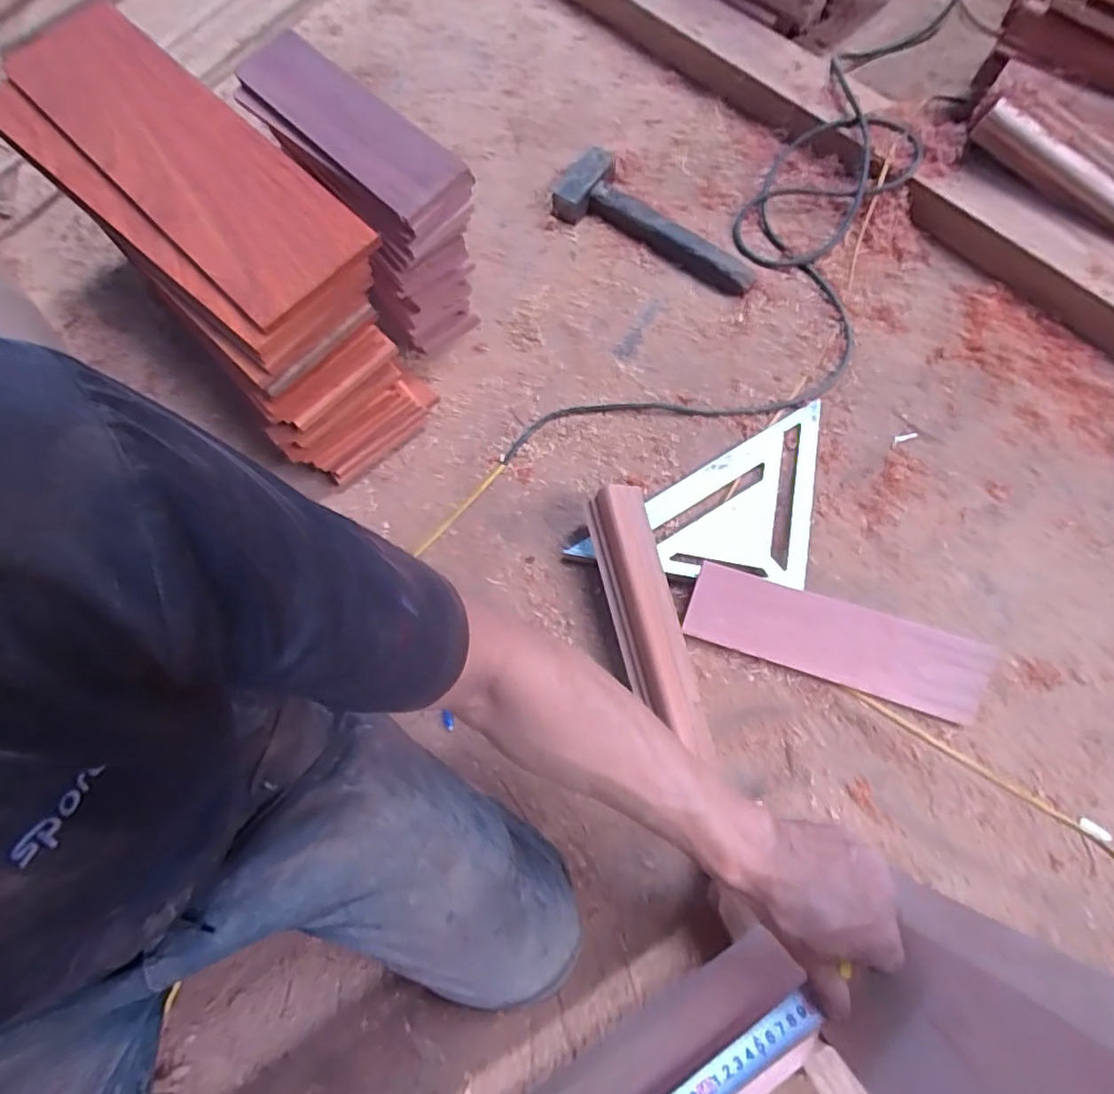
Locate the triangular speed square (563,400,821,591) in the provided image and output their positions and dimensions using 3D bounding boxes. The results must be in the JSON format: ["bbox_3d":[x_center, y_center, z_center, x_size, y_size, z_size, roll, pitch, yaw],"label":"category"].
[{"bbox_3d":[0.233,-0.025,0.764,0.381,0.027,0.190,-31,73,-8],"label":"triangular speed square"}]

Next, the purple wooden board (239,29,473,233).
[{"bbox_3d":[-0.260,-0.518,0.713,0.095,0.026,0.411,-44,71,-1],"label":"purple wooden board"}]

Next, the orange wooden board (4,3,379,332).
[{"bbox_3d":[-0.425,-0.444,0.664,0.149,0.027,0.532,-44,75,-11],"label":"orange wooden board"}]

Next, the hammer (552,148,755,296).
[{"bbox_3d":[0.149,-0.484,0.898,0.334,0.055,0.144,32,76,12],"label":"hammer"}]

